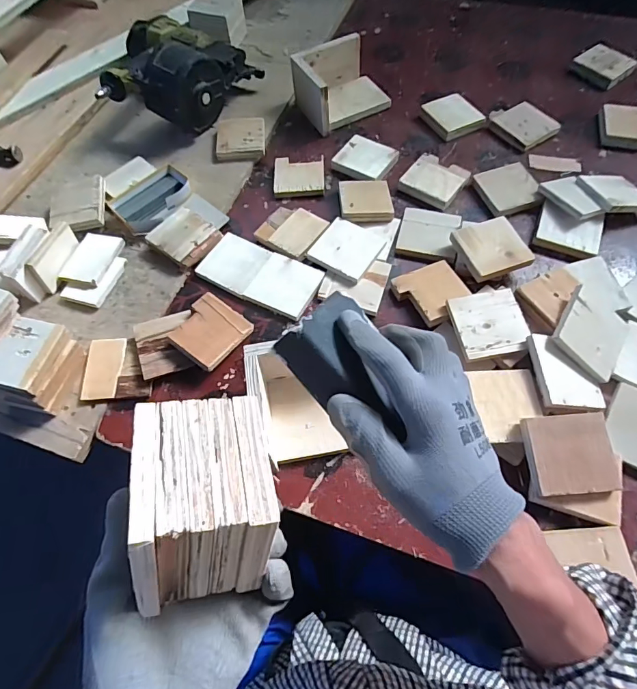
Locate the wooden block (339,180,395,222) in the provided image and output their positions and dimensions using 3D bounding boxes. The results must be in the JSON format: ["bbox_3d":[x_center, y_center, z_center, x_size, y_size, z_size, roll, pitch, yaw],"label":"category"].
[{"bbox_3d":[0.077,-0.235,0.678,0.081,0.017,0.080,-2,63,-2],"label":"wooden block"}]

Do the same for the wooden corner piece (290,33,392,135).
[{"bbox_3d":[0.043,-0.498,0.794,0.162,0.080,0.132,-25,66,-13],"label":"wooden corner piece"}]

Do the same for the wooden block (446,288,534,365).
[{"bbox_3d":[0.223,-0.029,0.549,0.090,0.016,0.091,-9,63,-6],"label":"wooden block"}]

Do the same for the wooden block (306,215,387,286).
[{"bbox_3d":[0.043,-0.143,0.636,0.089,0.015,0.089,31,66,14],"label":"wooden block"}]

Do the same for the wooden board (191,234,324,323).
[{"bbox_3d":[-0.088,-0.104,0.635,0.174,0.017,0.089,24,64,9],"label":"wooden board"}]

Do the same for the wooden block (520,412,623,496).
[{"bbox_3d":[0.281,0.122,0.468,0.091,0.015,0.083,-3,75,-3],"label":"wooden block"}]

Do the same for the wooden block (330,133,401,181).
[{"bbox_3d":[0.082,-0.326,0.735,0.094,0.017,0.083,32,67,15],"label":"wooden block"}]

